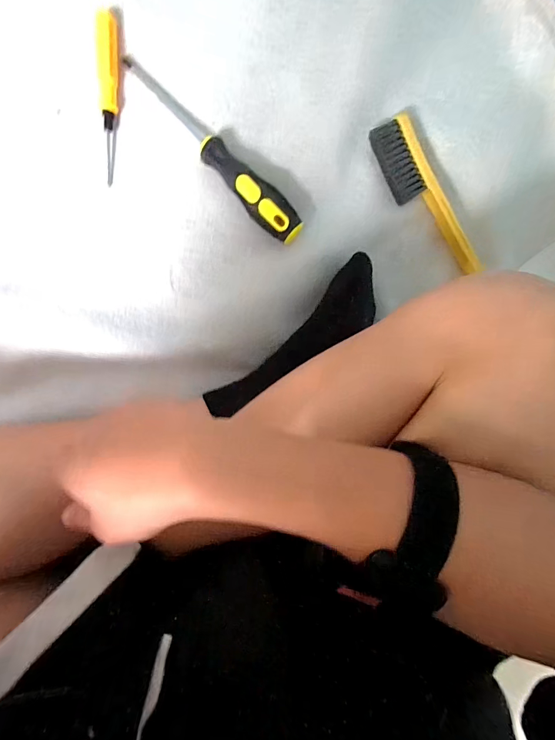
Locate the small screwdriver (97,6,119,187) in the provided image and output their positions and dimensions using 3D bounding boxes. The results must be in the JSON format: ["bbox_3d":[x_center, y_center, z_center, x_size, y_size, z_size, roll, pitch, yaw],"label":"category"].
[{"bbox_3d":[-0.144,-0.232,0.303,0.014,0.015,0.130,5,99,-1],"label":"small screwdriver"}]

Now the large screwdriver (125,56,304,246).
[{"bbox_3d":[-0.053,-0.190,0.303,0.029,0.026,0.198,-43,97,6],"label":"large screwdriver"}]

